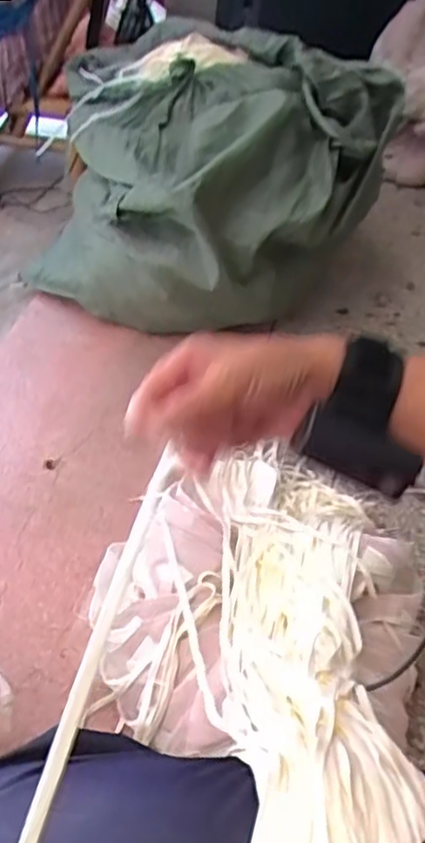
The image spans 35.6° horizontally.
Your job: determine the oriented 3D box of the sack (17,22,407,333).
[{"bbox_3d":[-0.017,-0.500,1.295,0.561,0.378,0.567,23,49,13],"label":"sack"}]

